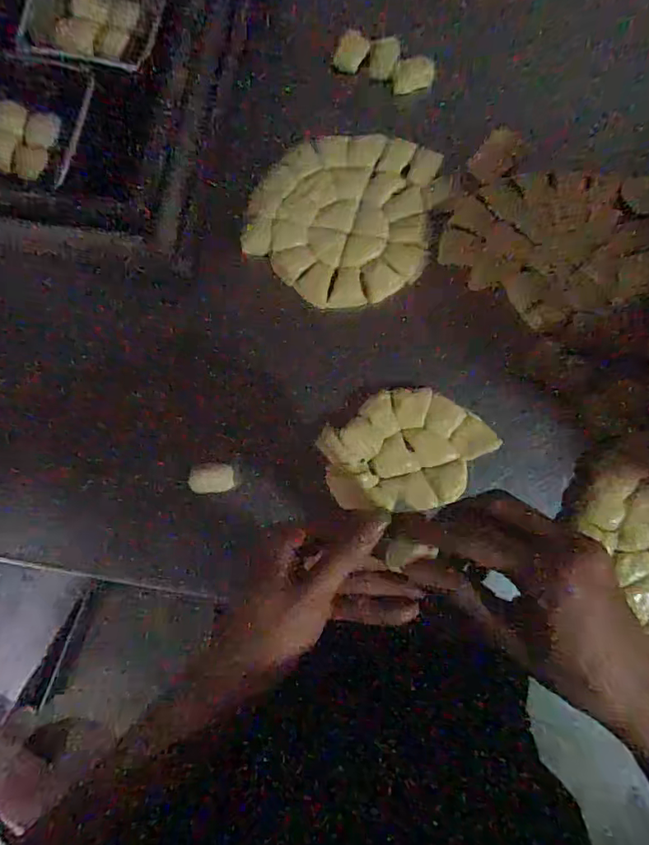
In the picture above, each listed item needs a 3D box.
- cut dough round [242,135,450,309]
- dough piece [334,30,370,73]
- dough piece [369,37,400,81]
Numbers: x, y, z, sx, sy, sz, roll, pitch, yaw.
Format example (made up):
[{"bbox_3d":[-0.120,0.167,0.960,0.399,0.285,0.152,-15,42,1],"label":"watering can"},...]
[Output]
[{"bbox_3d":[0.022,-0.209,0.520,0.173,0.026,0.179,0,84,3],"label":"cut dough round"},{"bbox_3d":[0.028,-0.390,0.544,0.030,0.005,0.037,30,113,-9],"label":"dough piece"},{"bbox_3d":[0.063,-0.383,0.545,0.030,0.006,0.036,5,120,8],"label":"dough piece"}]

